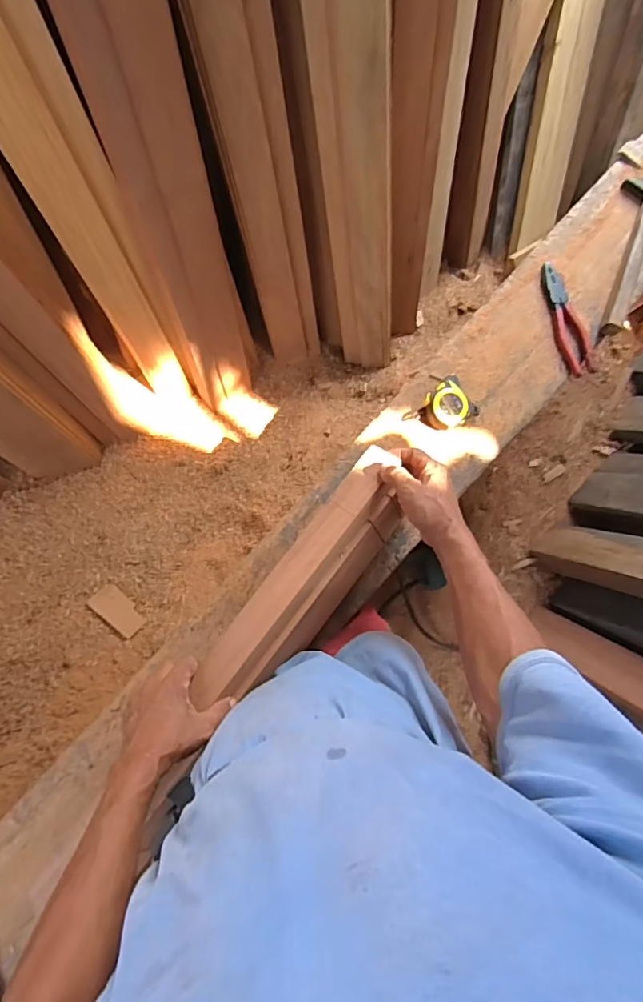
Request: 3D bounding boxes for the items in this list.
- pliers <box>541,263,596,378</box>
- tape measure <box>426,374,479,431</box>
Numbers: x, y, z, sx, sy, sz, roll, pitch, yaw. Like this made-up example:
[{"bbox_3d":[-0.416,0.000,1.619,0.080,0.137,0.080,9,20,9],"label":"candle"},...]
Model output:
[{"bbox_3d":[0.398,-0.297,0.813,0.051,0.018,0.190,-20,88,-5],"label":"pliers"},{"bbox_3d":[0.193,-0.154,0.772,0.068,0.032,0.084,-33,89,-6],"label":"tape measure"}]

